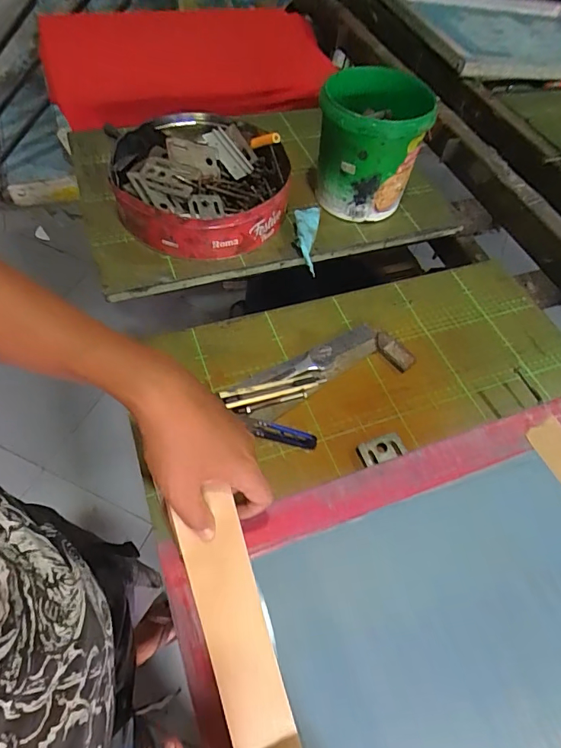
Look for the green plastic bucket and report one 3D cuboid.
[{"bbox_3d":[0.140,-0.354,0.691,0.156,0.170,0.160,16,57,4],"label":"green plastic bucket"}]

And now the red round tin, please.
[{"bbox_3d":[-0.119,-0.293,0.673,0.254,0.081,0.254,3,57,-4],"label":"red round tin"}]

